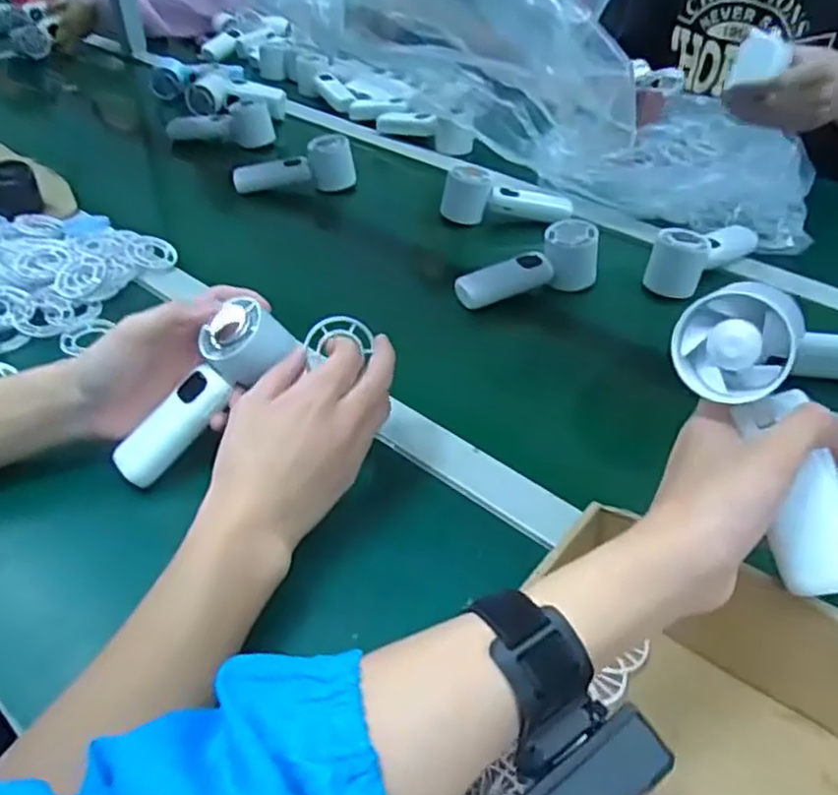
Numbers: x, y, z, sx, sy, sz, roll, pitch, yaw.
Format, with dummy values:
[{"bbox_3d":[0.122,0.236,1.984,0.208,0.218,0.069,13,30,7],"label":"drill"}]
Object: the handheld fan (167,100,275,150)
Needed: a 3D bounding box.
[{"bbox_3d":[-0.288,-0.412,1.045,0.150,0.063,0.058,13,43,14],"label":"handheld fan"}]

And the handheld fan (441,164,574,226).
[{"bbox_3d":[0.106,-0.242,0.843,0.153,0.051,0.043,13,43,14],"label":"handheld fan"}]

